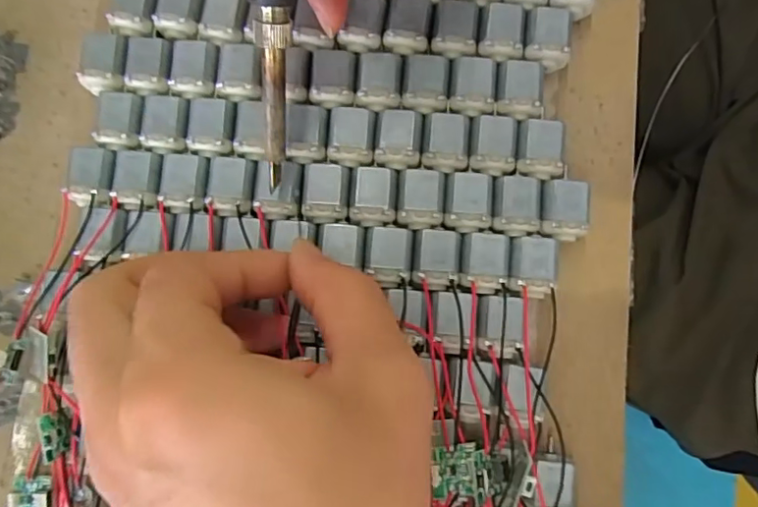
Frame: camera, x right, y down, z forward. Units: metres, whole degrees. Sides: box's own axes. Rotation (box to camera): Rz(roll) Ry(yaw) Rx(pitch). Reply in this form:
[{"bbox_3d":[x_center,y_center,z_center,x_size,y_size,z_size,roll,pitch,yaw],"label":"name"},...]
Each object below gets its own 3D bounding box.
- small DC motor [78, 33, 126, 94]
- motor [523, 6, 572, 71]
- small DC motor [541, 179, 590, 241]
[{"bbox_3d":[-0.116,-0.079,0.240,0.018,0.015,0.025,0,83,2],"label":"small DC motor"},{"bbox_3d":[0.070,-0.088,0.239,0.018,0.016,0.027,4,84,3],"label":"motor"},{"bbox_3d":[0.075,-0.017,0.230,0.017,0.015,0.024,2,83,2],"label":"small DC motor"}]

